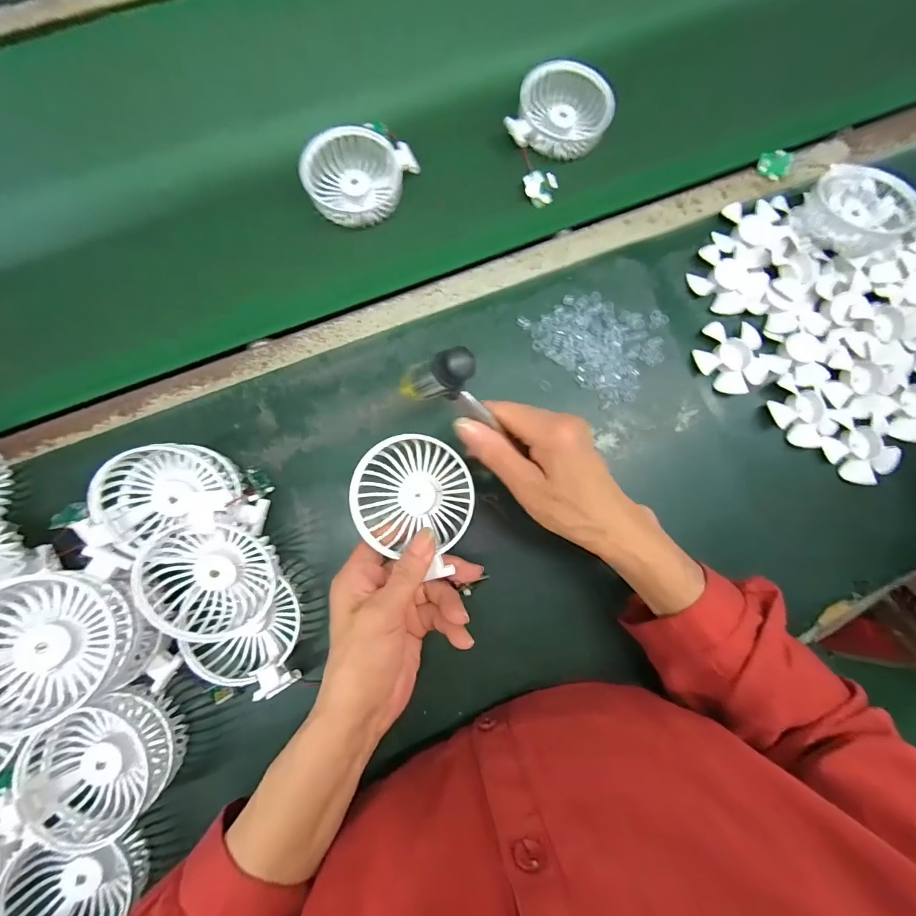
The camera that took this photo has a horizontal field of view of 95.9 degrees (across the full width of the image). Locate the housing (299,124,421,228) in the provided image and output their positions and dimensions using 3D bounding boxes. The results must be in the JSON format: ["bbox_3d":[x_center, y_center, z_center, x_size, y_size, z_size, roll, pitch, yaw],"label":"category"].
[{"bbox_3d":[-0.098,-0.272,0.402,0.099,0.028,0.088,15,81,-1],"label":"housing"}]

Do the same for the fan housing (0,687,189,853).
[{"bbox_3d":[-0.259,0.224,0.298,0.101,0.046,0.088,-26,83,-7],"label":"fan housing"}]

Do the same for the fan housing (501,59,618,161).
[{"bbox_3d":[0.108,-0.355,0.424,0.093,0.027,0.096,19,81,0],"label":"fan housing"}]

